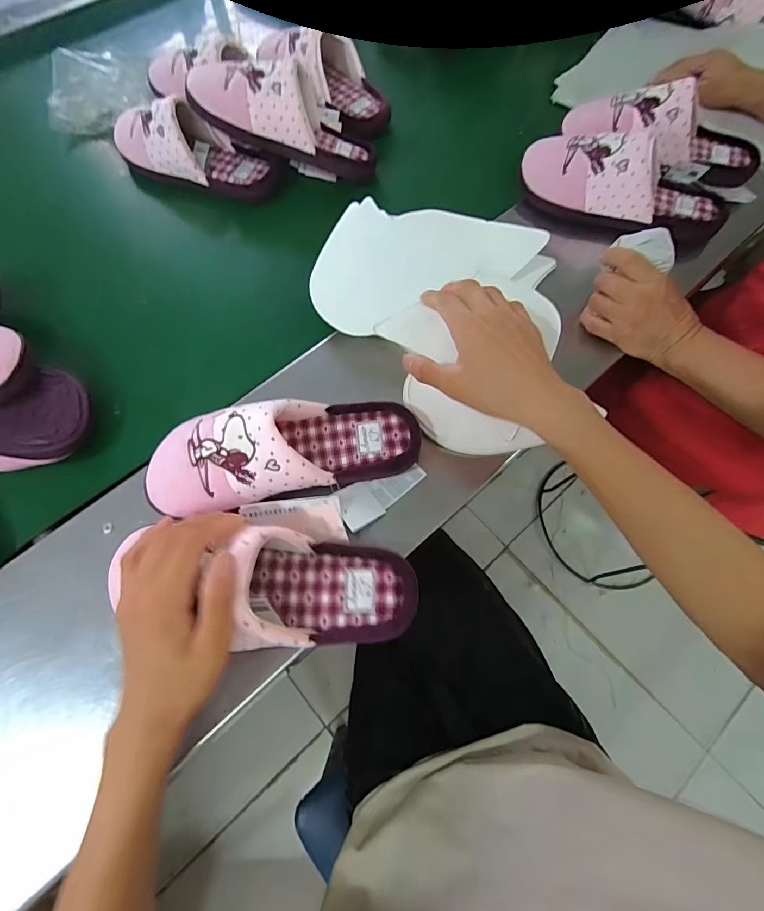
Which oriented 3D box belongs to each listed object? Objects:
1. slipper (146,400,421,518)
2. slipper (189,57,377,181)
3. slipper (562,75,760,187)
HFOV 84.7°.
[{"bbox_3d":[-0.090,-0.007,0.381,0.253,0.073,0.083,-13,70,-6],"label":"slipper"},{"bbox_3d":[-0.121,-0.450,0.549,0.249,0.086,0.089,14,68,-20],"label":"slipper"},{"bbox_3d":[0.362,-0.407,0.536,0.247,0.086,0.100,11,69,3],"label":"slipper"}]

